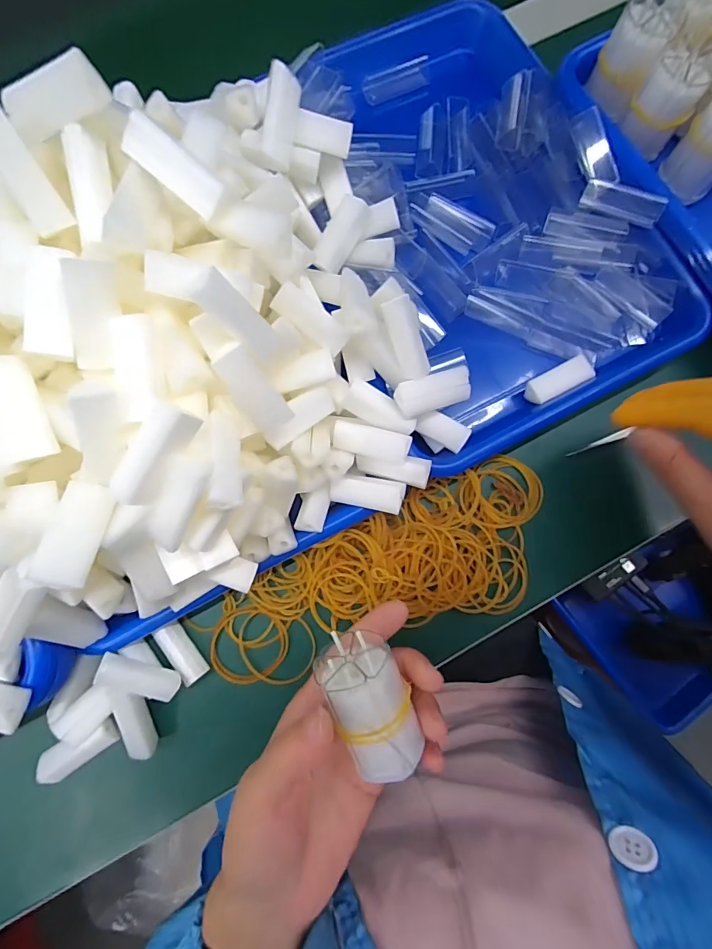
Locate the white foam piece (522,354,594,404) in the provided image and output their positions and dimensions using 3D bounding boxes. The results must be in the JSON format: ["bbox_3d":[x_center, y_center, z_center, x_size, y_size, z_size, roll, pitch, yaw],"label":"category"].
[{"bbox_3d":[0.144,-0.066,0.305,0.049,0.010,0.019,-29,82,-3],"label":"white foam piece"}]

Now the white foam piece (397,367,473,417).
[{"bbox_3d":[0.048,-0.050,0.260,0.046,0.014,0.019,-18,82,-13],"label":"white foam piece"}]

